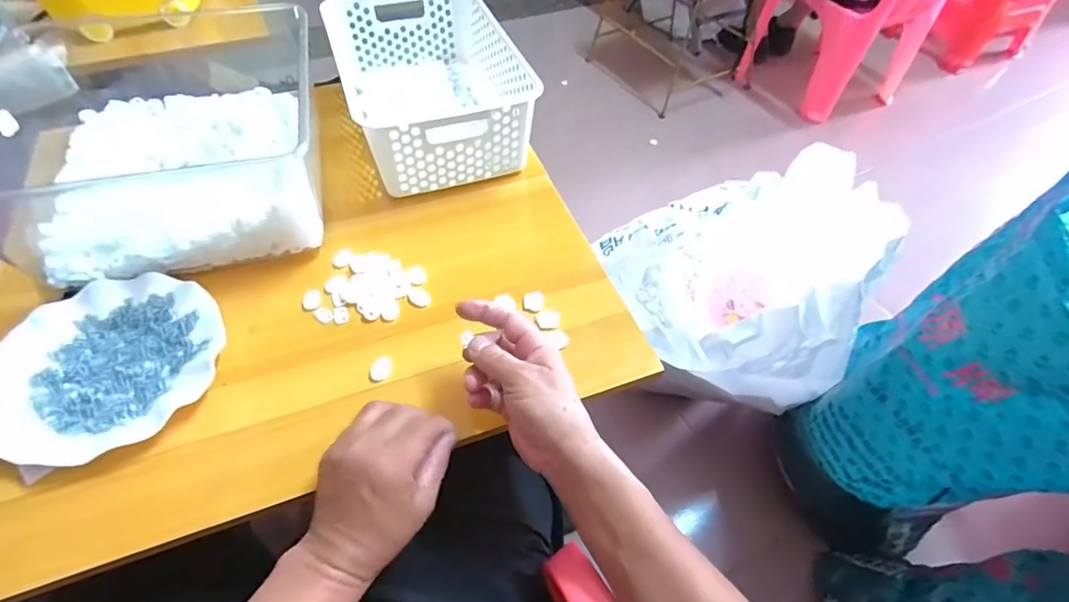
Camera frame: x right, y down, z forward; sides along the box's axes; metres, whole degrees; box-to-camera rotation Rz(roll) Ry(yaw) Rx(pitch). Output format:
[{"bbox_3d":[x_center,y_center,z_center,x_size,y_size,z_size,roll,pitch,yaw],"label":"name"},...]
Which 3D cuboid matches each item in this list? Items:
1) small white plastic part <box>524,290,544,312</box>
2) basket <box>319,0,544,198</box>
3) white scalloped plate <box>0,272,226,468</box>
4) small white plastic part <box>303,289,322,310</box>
[{"bbox_3d":[-0.001,0.000,0.527,0.021,0.008,0.021,2,52,-2],"label":"small white plastic part"},{"bbox_3d":[-0.134,-0.285,0.667,0.204,0.105,0.307,-18,55,-16],"label":"basket"},{"bbox_3d":[-0.377,0.052,0.455,0.179,0.017,0.178,2,52,-2],"label":"white scalloped plate"},{"bbox_3d":[-0.225,-0.002,0.518,0.017,0.004,0.025,0,52,-3],"label":"small white plastic part"}]

